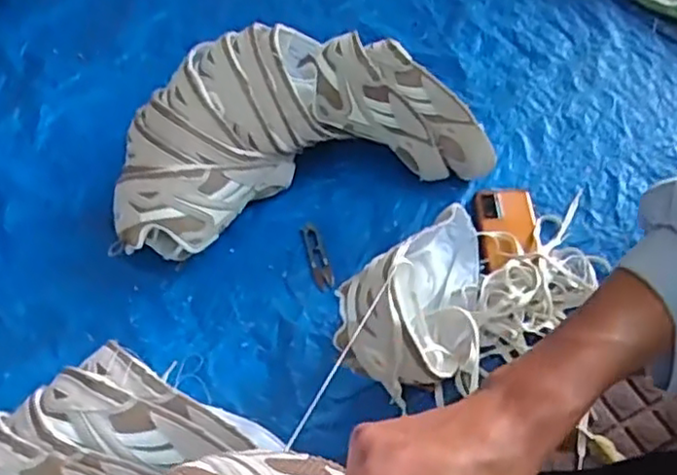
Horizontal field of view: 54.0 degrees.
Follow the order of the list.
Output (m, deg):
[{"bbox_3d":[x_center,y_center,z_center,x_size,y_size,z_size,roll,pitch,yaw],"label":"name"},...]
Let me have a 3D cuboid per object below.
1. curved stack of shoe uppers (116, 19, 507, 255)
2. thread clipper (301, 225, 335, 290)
[{"bbox_3d":[-0.061,-0.139,0.871,0.480,0.183,0.216,-17,56,-8],"label":"curved stack of shoe uppers"},{"bbox_3d":[-0.029,0.025,0.877,0.022,0.005,0.101,-24,60,6],"label":"thread clipper"}]

